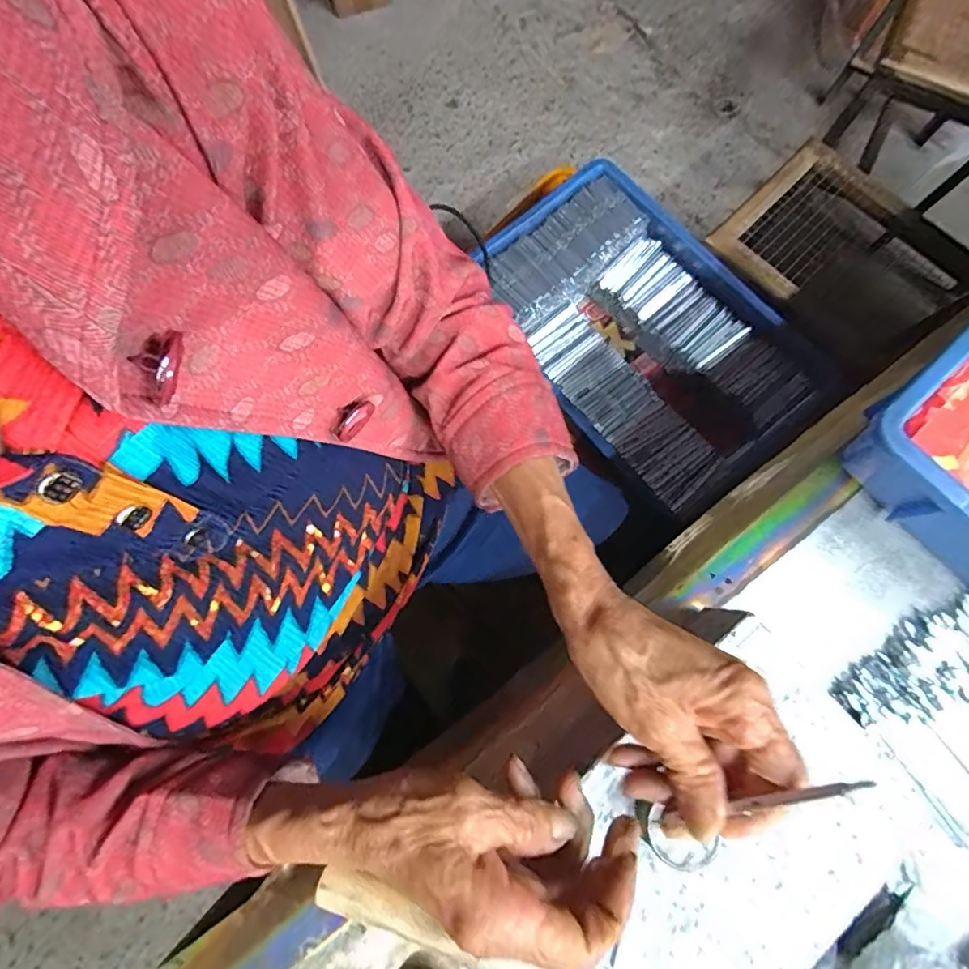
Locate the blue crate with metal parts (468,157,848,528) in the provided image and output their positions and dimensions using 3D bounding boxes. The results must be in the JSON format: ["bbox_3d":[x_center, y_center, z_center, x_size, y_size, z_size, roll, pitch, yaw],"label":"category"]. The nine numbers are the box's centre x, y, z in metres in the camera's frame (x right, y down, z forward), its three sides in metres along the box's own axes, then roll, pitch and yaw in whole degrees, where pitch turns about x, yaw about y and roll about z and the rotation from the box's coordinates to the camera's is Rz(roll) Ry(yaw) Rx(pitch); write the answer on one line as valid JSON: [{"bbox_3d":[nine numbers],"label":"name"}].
[{"bbox_3d":[0.185,-0.194,0.676,0.268,0.087,0.433,-38,80,-8],"label":"blue crate with metal parts"}]

